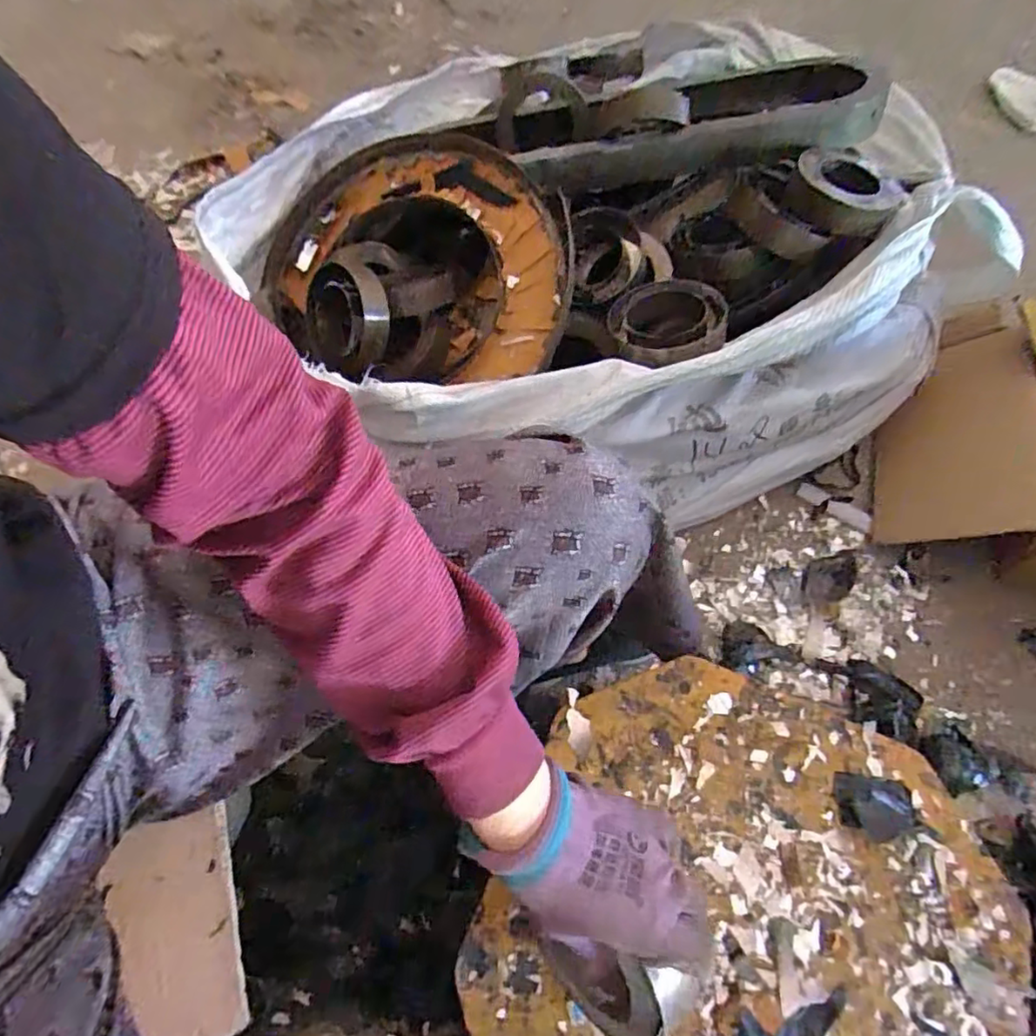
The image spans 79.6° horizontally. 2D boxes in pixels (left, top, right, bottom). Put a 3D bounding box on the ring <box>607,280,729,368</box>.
[{"bbox_3d":[0.150,-0.196,0.641,0.119,0.022,0.141,3,52,19],"label":"ring"}]

